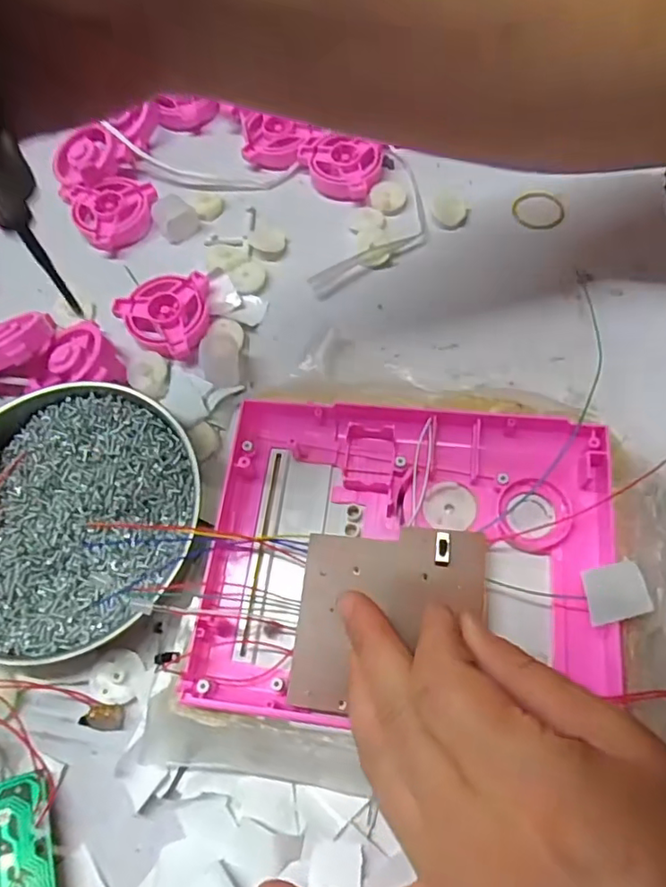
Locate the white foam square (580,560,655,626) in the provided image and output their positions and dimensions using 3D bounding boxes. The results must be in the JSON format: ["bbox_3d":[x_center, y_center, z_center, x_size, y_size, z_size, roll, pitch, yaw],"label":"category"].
[{"bbox_3d":[0.108,0.056,0.223,0.029,0.004,0.020,-5,72,-19],"label":"white foam square"}]

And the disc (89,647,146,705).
[{"bbox_3d":[-0.096,0.104,0.263,0.023,0.004,0.023,-1,65,1],"label":"disc"}]

